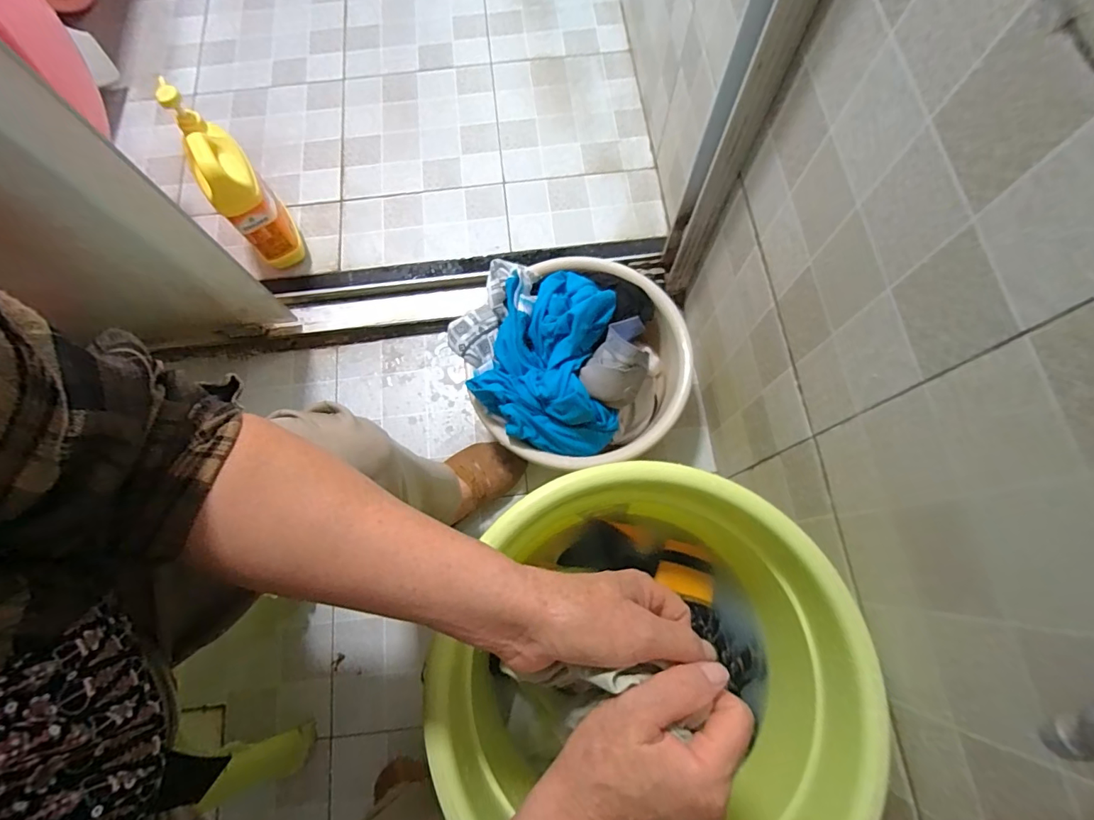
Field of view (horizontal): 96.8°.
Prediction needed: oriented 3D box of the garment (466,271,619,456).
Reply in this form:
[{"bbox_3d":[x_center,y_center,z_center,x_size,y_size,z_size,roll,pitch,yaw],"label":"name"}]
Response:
[{"bbox_3d":[-0.004,-0.070,0.660,0.191,0.076,0.257,-2,74,2],"label":"garment"}]

